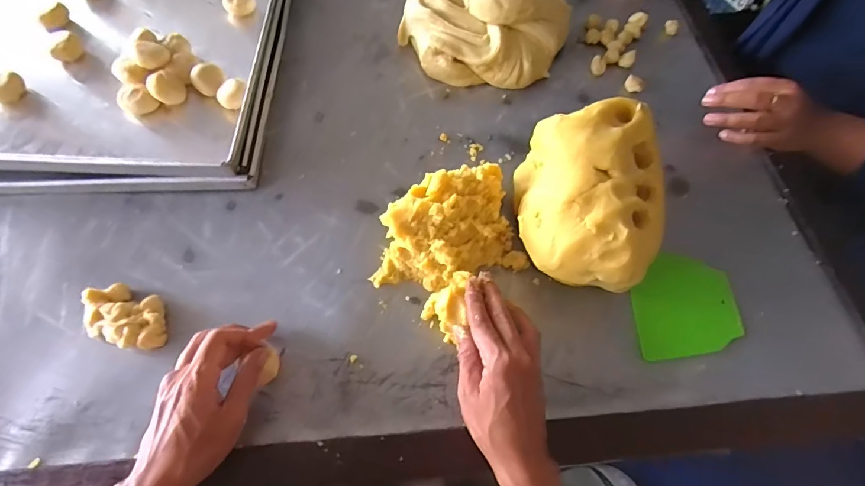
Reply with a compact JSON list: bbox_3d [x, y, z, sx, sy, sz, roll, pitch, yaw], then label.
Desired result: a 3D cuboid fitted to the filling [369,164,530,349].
[{"bbox_3d":[0.024,-0.003,0.438,0.149,0.073,0.127,-41,71,-20],"label":"filling"}]

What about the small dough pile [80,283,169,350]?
[{"bbox_3d":[-0.302,0.073,0.423,0.087,0.028,0.055,16,63,6],"label":"small dough pile"}]

